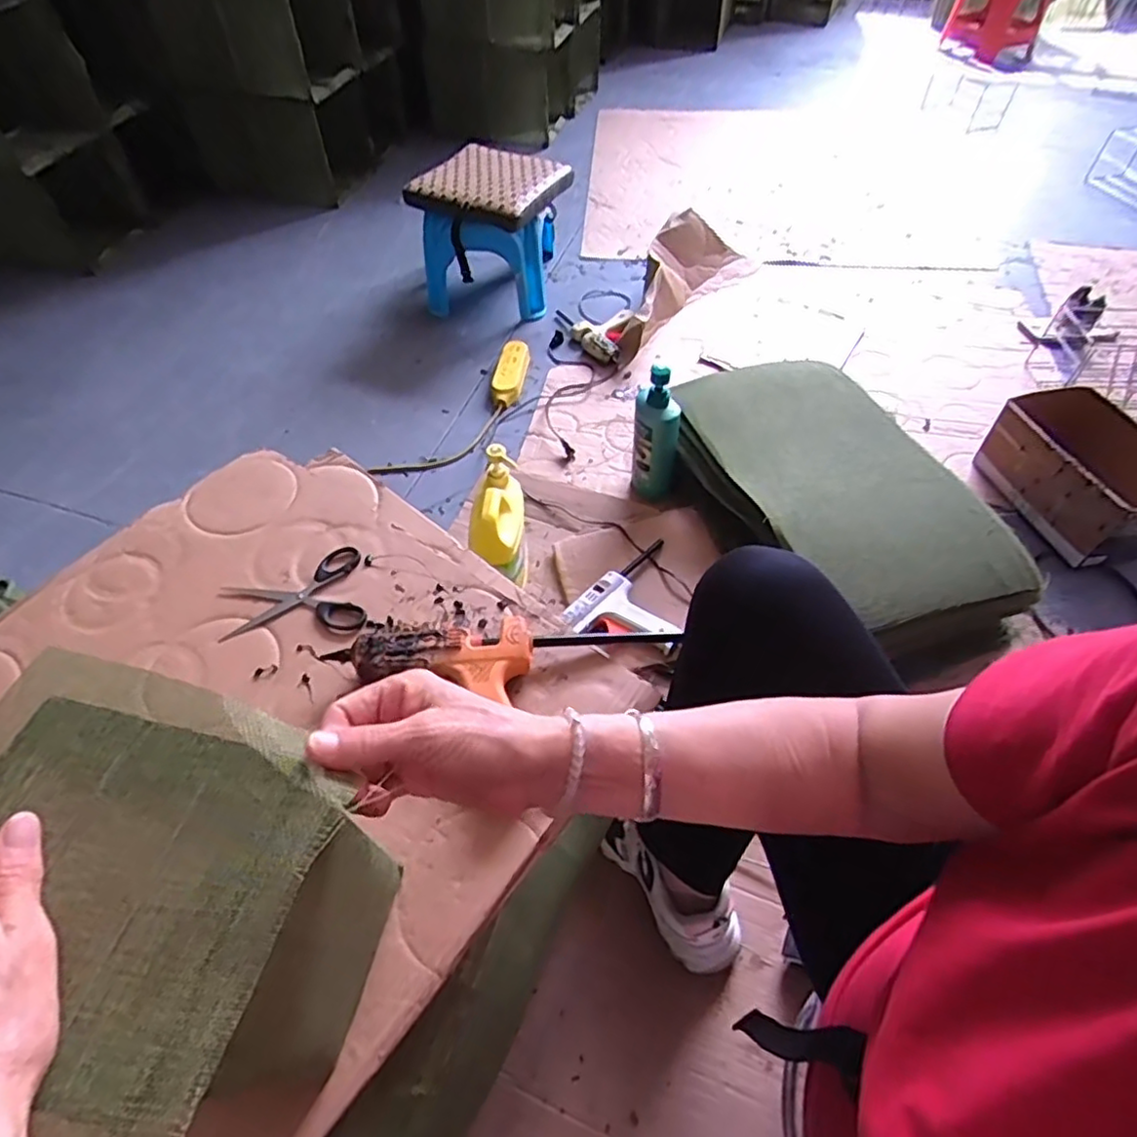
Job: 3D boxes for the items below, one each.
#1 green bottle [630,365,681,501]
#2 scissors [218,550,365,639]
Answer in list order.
[{"bbox_3d":[0.149,-0.227,1.121,0.077,0.231,0.075,7,53,6],"label":"green bottle"},{"bbox_3d":[-0.277,0.032,0.664,0.137,0.008,0.095,-12,54,-8],"label":"scissors"}]

